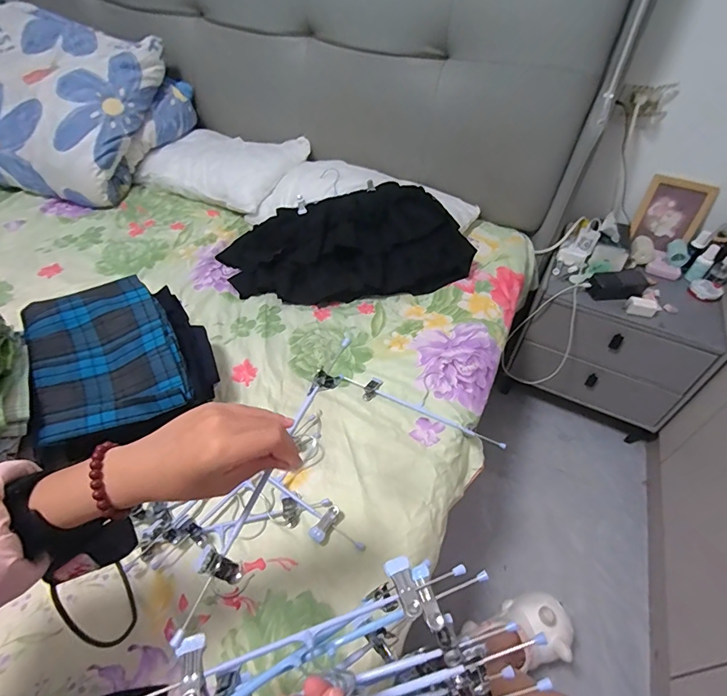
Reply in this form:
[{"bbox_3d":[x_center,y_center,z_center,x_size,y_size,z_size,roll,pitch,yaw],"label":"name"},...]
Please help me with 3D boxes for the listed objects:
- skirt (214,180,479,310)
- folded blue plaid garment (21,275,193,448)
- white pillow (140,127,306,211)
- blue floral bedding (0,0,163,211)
[{"bbox_3d":[-0.046,-0.256,0.989,0.539,0.137,0.310,-9,47,-12],"label":"skirt"},{"bbox_3d":[-0.398,-0.003,0.653,0.190,0.045,0.285,-21,51,-22],"label":"folded blue plaid garment"},{"bbox_3d":[-0.393,-0.528,1.217,0.406,0.083,0.279,22,48,16],"label":"white pillow"},{"bbox_3d":[-0.864,-0.653,1.177,0.595,0.353,0.385,14,47,9],"label":"blue floral bedding"}]

